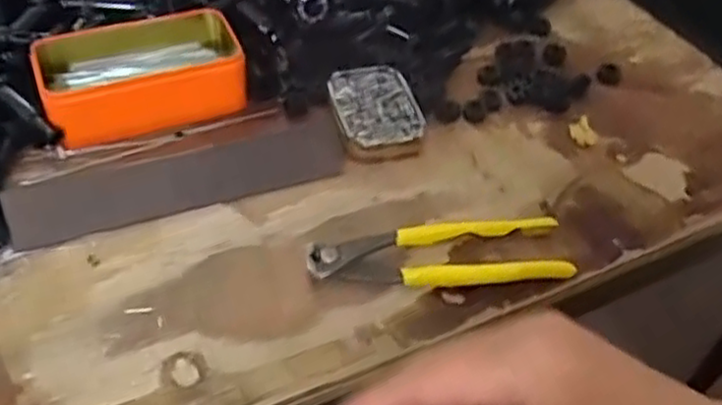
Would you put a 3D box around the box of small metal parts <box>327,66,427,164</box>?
[{"bbox_3d":[0.010,-0.067,0.544,0.062,0.023,0.084,-6,48,-13],"label":"box of small metal parts"}]

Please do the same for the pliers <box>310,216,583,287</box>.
[{"bbox_3d":[0.049,0.030,0.457,0.160,0.020,0.043,2,46,-5],"label":"pliers"}]

